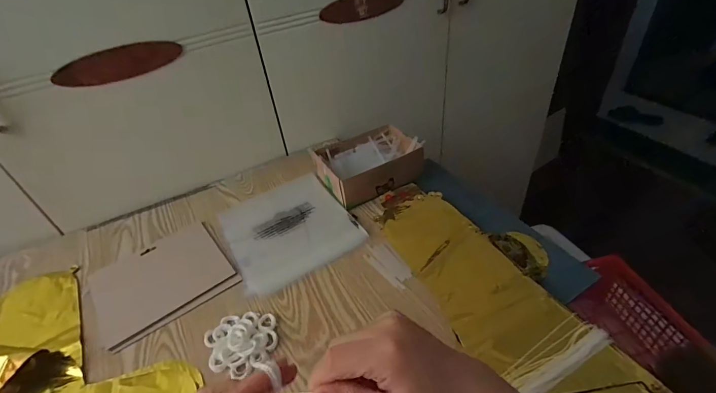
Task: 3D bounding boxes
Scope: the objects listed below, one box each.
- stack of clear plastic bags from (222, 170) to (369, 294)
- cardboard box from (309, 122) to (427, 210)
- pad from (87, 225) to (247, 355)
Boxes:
[{"bbox_3d":[-0.125,0.051,0.646,0.205,0.009,0.223,-23,43,-20],"label":"stack of clear plastic bags"},{"bbox_3d":[0.019,-0.065,0.714,0.191,0.060,0.145,-21,43,-18],"label":"cardboard box"},{"bbox_3d":[-0.311,0.129,0.582,0.192,0.013,0.171,-30,46,-26],"label":"pad"}]

